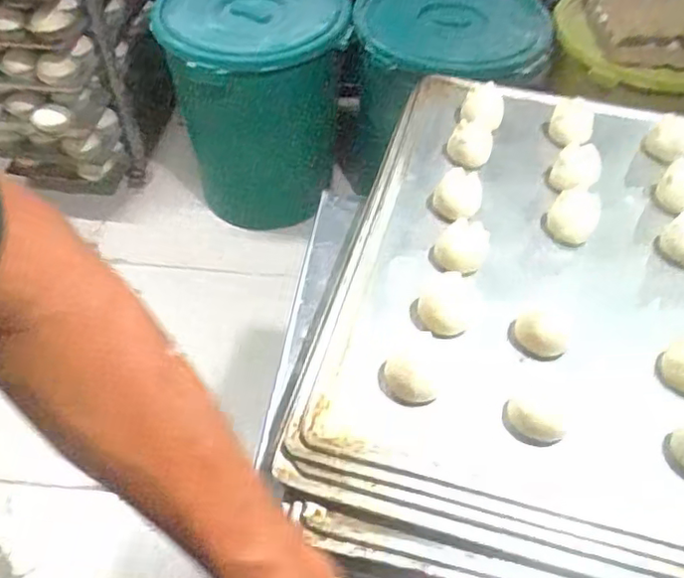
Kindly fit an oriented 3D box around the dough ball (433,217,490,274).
[{"bbox_3d":[0.098,-0.036,0.514,0.041,0.021,0.049,22,57,15],"label":"dough ball"}]

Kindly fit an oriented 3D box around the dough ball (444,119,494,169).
[{"bbox_3d":[0.120,-0.135,0.590,0.040,0.021,0.041,0,54,0],"label":"dough ball"}]

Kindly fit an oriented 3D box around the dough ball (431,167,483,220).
[{"bbox_3d":[0.100,-0.079,0.544,0.040,0.027,0.047,9,55,6],"label":"dough ball"}]

